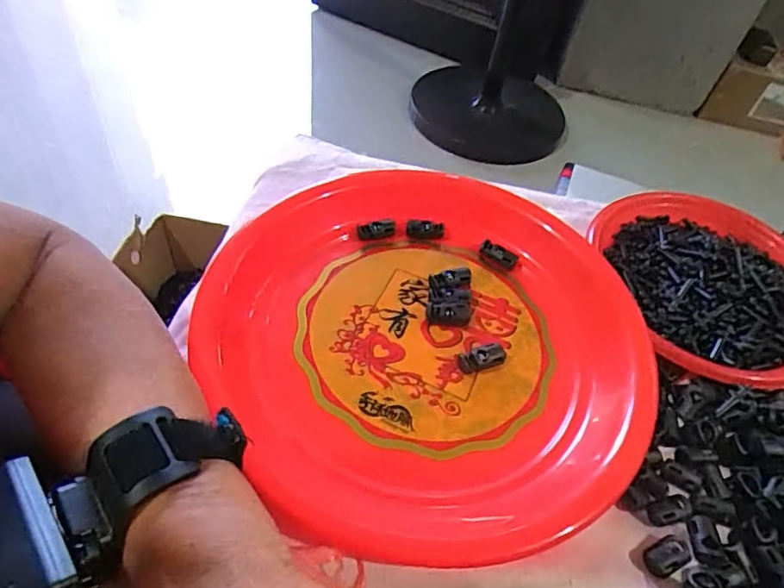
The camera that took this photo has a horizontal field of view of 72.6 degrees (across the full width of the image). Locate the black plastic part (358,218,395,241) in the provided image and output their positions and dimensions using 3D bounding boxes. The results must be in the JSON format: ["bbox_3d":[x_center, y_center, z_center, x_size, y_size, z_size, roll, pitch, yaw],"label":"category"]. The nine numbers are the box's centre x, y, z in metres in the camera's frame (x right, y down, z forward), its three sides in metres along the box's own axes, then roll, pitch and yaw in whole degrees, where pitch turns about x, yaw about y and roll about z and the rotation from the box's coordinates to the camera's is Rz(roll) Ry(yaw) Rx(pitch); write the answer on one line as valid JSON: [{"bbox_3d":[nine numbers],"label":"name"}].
[{"bbox_3d":[-0.011,-0.045,0.375,0.027,0.005,0.013,-10,91,-16],"label":"black plastic part"}]

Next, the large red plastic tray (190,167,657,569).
[{"bbox_3d":[0.021,0.019,0.321,0.250,0.031,0.253,9,50,-1],"label":"large red plastic tray"}]

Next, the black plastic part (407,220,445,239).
[{"bbox_3d":[0.024,-0.046,0.380,0.027,0.009,0.012,-1,50,-2],"label":"black plastic part"}]

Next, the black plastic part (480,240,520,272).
[{"bbox_3d":[0.074,-0.028,0.372,0.026,0.007,0.011,31,53,17],"label":"black plastic part"}]

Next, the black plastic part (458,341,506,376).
[{"bbox_3d":[0.053,0.038,0.316,0.030,0.011,0.012,-12,54,-18],"label":"black plastic part"}]

